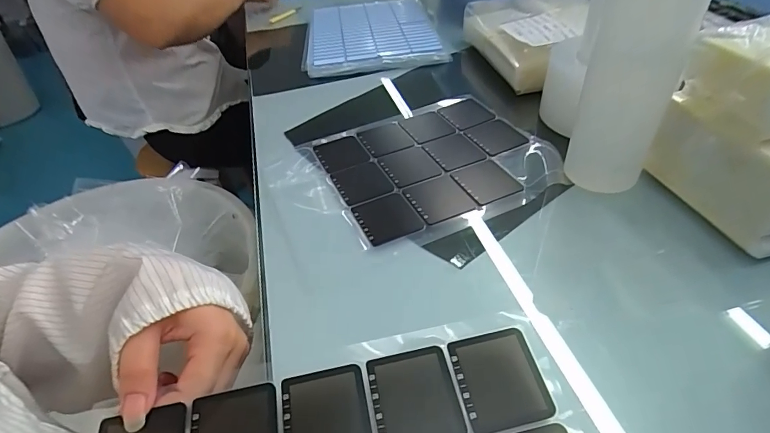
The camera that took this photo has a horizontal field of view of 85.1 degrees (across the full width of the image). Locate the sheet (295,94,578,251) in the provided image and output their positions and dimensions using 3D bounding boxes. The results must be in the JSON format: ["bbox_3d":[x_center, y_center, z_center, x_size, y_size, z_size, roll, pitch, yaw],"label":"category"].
[{"bbox_3d":[0.046,-0.056,0.433,0.220,0.014,0.191,-20,44,-15],"label":"sheet"}]

